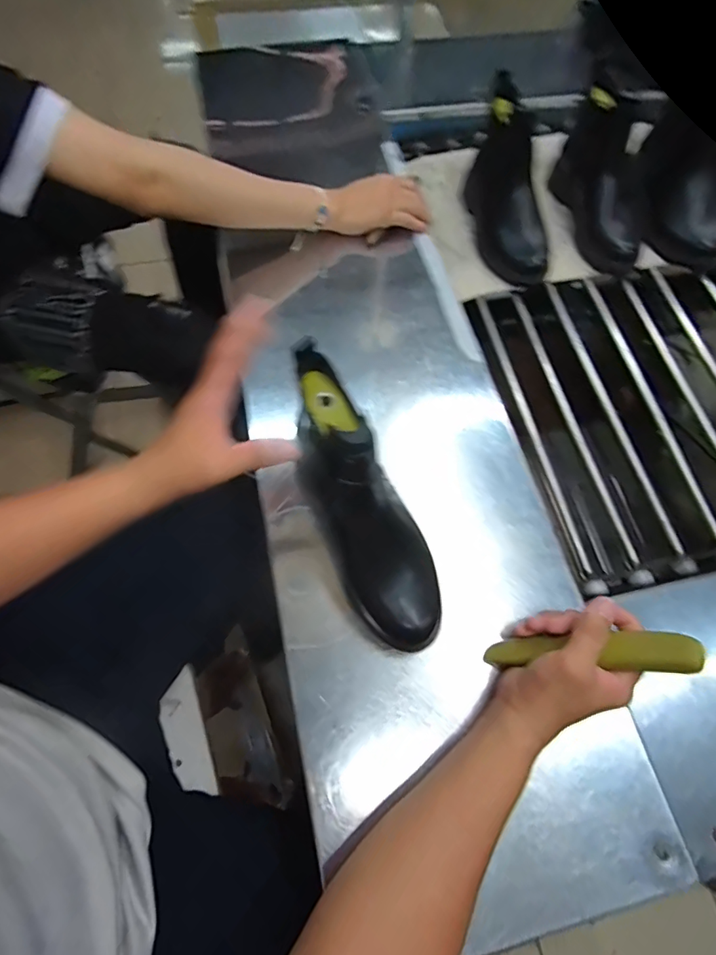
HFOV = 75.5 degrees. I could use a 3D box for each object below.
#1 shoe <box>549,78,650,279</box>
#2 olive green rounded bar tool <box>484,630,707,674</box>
[{"bbox_3d":[0.380,-0.468,0.697,0.125,0.136,0.279,5,66,-2],"label":"shoe"},{"bbox_3d":[0.188,0.148,0.392,0.168,0.020,0.028,-18,59,39],"label":"olive green rounded bar tool"}]

